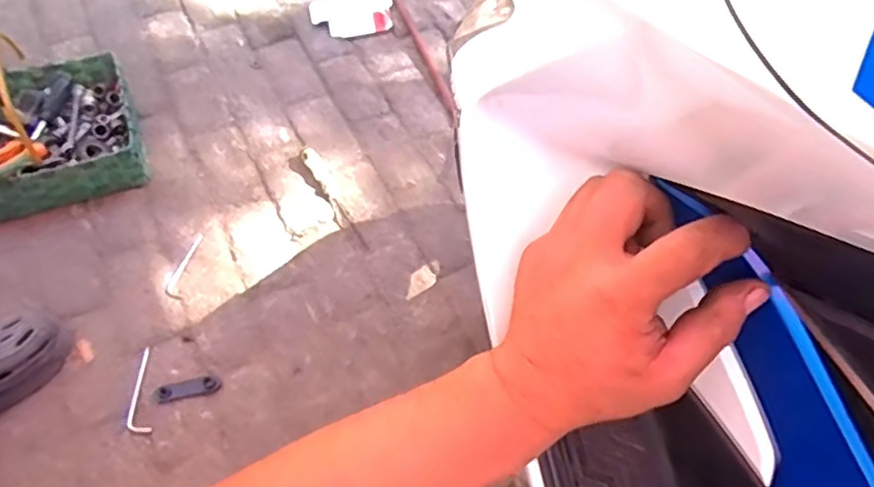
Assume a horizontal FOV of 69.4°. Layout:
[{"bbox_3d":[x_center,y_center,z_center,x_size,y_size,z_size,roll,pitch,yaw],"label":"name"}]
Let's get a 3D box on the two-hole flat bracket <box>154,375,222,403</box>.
[{"bbox_3d":[-0.381,0.223,0.963,0.097,0.007,0.026,-12,57,-9],"label":"two-hole flat bracket"}]

